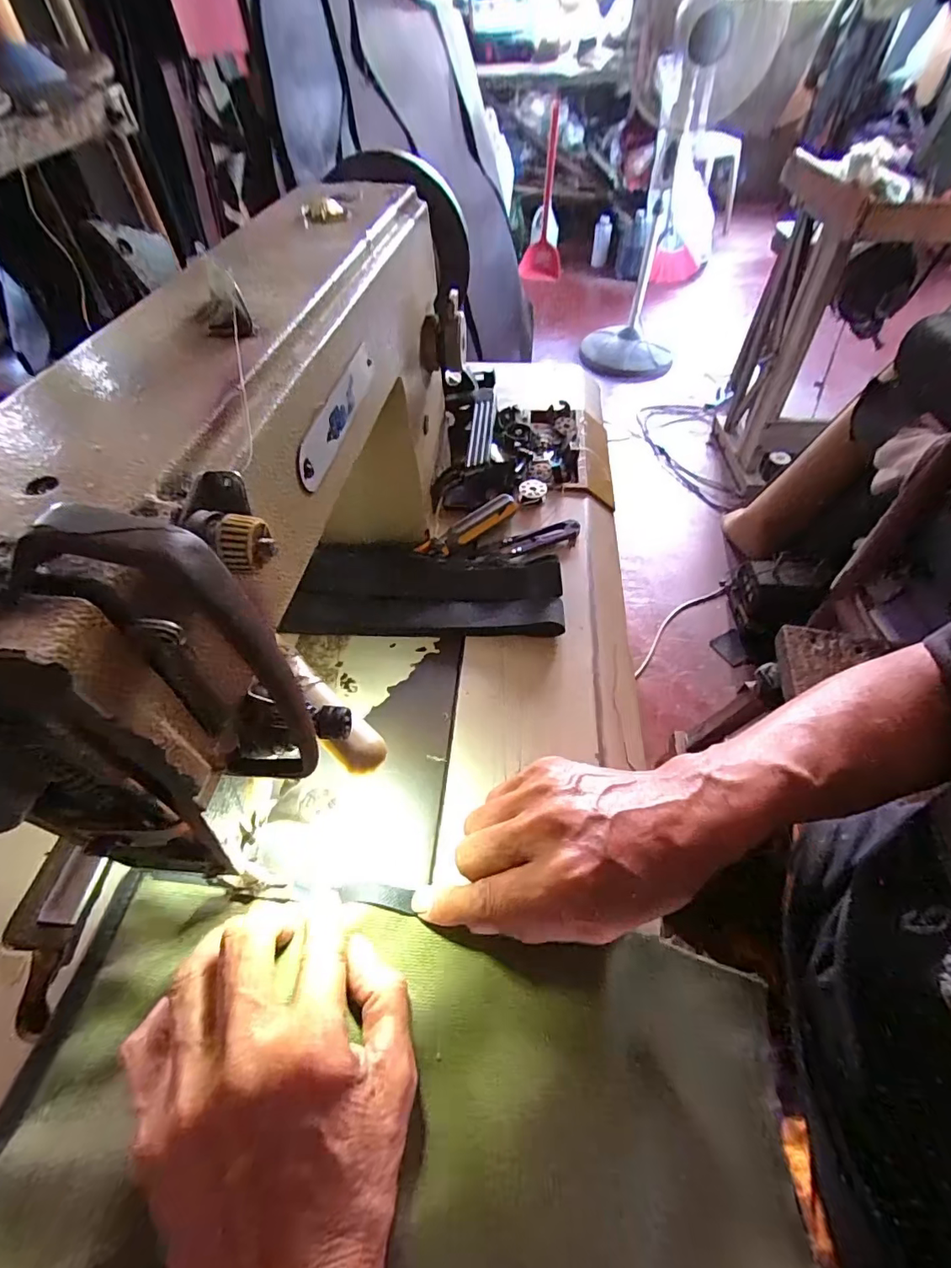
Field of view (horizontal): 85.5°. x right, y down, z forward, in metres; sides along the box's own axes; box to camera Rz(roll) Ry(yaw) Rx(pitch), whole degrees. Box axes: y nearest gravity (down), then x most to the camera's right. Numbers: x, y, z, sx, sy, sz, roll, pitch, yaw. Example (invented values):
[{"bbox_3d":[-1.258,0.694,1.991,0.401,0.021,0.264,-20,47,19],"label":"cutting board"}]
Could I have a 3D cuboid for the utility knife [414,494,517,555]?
[{"bbox_3d":[-0.004,-0.088,0.430,0.094,0.017,0.020,-31,58,-22],"label":"utility knife"}]

